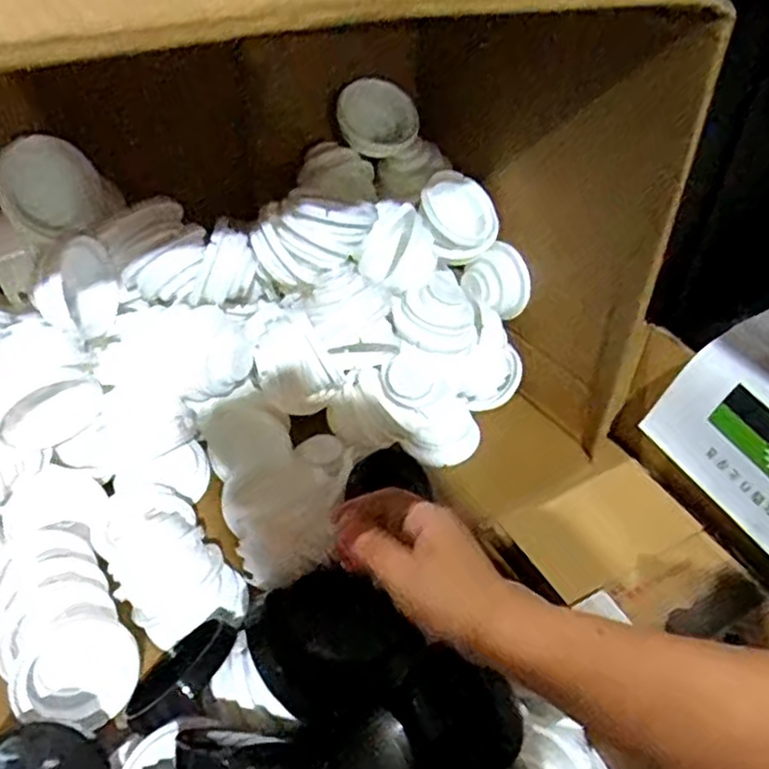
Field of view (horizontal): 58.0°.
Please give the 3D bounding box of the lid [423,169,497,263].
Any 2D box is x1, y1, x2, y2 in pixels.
[{"bbox_3d":[0.071,-0.163,0.669,0.081,0.016,0.083,7,75,-28],"label":"lid"}]

